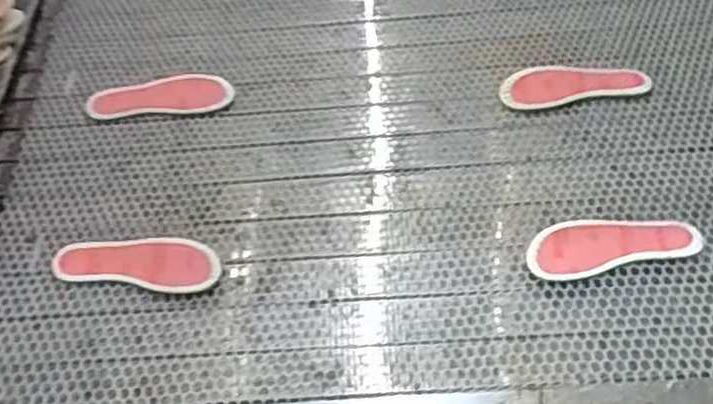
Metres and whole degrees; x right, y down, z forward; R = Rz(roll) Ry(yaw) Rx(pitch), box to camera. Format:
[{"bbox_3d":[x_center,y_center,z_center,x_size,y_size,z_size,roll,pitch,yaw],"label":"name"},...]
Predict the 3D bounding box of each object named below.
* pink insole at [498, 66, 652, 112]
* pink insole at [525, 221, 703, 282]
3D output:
[{"bbox_3d":[0.314,-0.175,1.102,0.208,0.010,0.078,-8,53,-2],"label":"pink insole"},{"bbox_3d":[0.321,0.048,0.949,0.217,0.016,0.080,-12,53,-4],"label":"pink insole"}]

